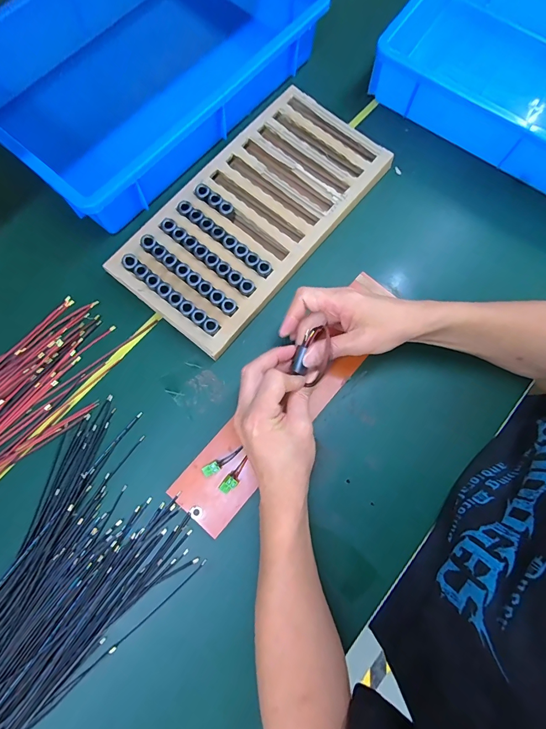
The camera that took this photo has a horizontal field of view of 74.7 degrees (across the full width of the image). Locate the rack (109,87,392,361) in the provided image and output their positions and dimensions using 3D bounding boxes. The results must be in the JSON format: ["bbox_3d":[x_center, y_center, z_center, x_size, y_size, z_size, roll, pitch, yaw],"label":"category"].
[{"bbox_3d":[-0.020,-0.195,0.455,0.177,0.029,0.360,40,78,6],"label":"rack"}]

